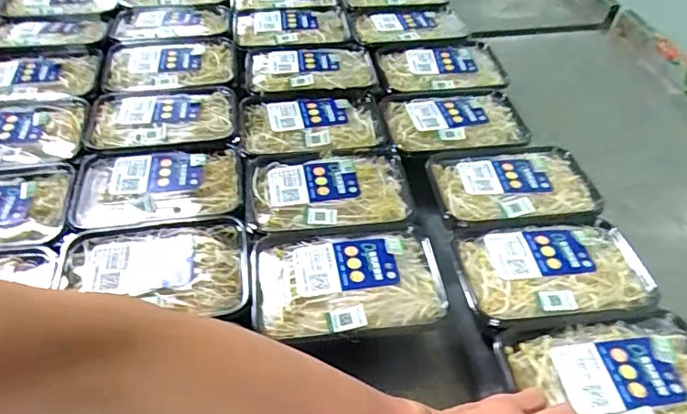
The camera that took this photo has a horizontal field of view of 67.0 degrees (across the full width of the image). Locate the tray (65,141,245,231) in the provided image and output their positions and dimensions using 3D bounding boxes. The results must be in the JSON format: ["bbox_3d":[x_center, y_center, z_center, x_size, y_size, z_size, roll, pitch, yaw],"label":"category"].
[{"bbox_3d":[-0.218,-0.022,0.609,0.193,0.034,0.136,-2,47,-4],"label":"tray"}]

